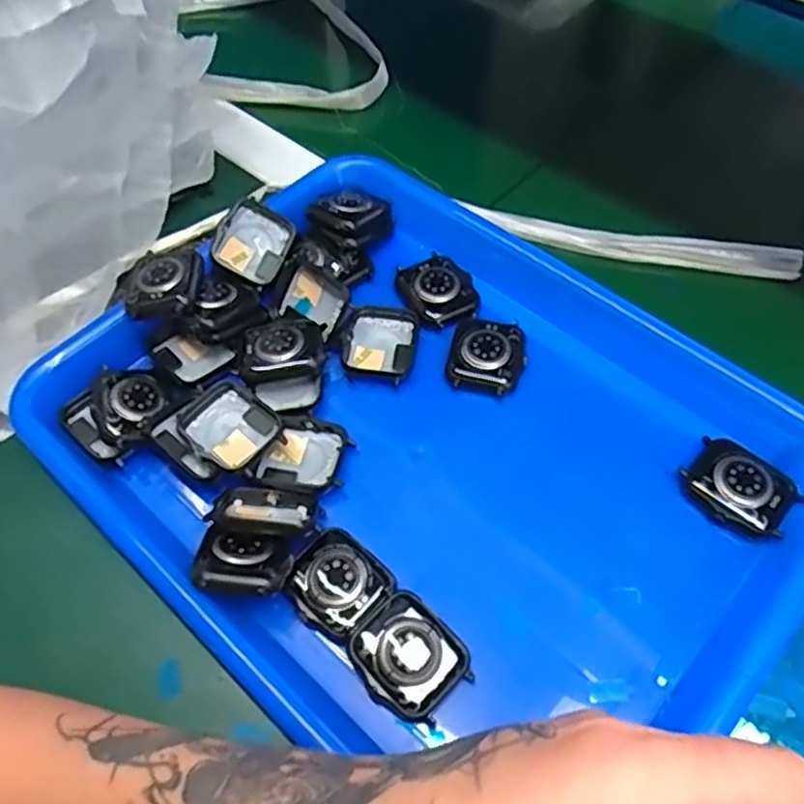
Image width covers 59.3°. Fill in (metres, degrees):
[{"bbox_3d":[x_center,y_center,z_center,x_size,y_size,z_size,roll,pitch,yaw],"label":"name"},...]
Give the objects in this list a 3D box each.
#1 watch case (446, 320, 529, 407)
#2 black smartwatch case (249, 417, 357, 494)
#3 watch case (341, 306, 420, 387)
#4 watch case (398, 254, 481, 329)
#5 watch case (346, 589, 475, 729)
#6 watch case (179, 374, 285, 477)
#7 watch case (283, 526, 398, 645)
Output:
[{"bbox_3d":[0.043,-0.024,0.362,0.038,0.011,0.043,10,58,11],"label":"watch case"},{"bbox_3d":[-0.046,0.024,0.332,0.039,0.009,0.035,11,58,11],"label":"black smartwatch case"},{"bbox_3d":[-0.011,-0.031,0.368,0.037,0.006,0.043,5,57,7],"label":"watch case"},{"bbox_3d":[0.020,-0.062,0.385,0.037,0.008,0.043,-19,57,-8],"label":"watch case"},{"bbox_3d":[0.003,0.103,0.283,0.043,0.018,0.039,36,66,24],"label":"watch case"},{"bbox_3d":[-0.081,0.012,0.334,0.043,0.009,0.039,35,66,24],"label":"watch case"},{"bbox_3d":[-0.027,0.079,0.303,0.041,0.014,0.039,35,66,24],"label":"watch case"}]

